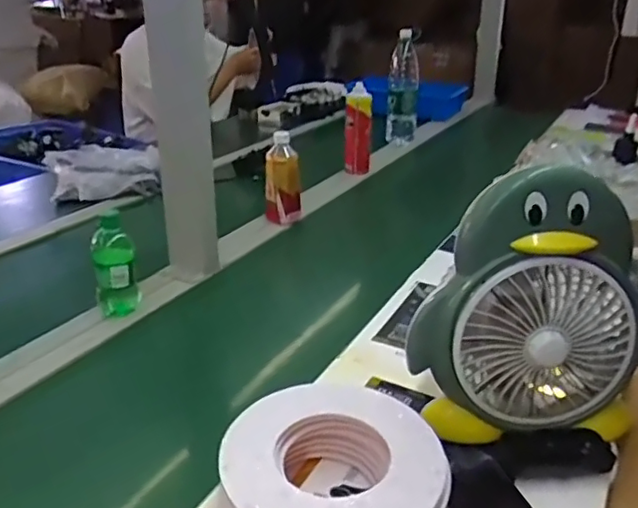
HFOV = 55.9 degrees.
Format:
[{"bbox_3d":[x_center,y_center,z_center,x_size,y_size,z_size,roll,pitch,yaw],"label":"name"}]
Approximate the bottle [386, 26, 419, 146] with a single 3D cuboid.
[{"bbox_3d":[0.254,-0.484,1.812,0.092,0.331,0.097,2,25,1],"label":"bottle"}]

